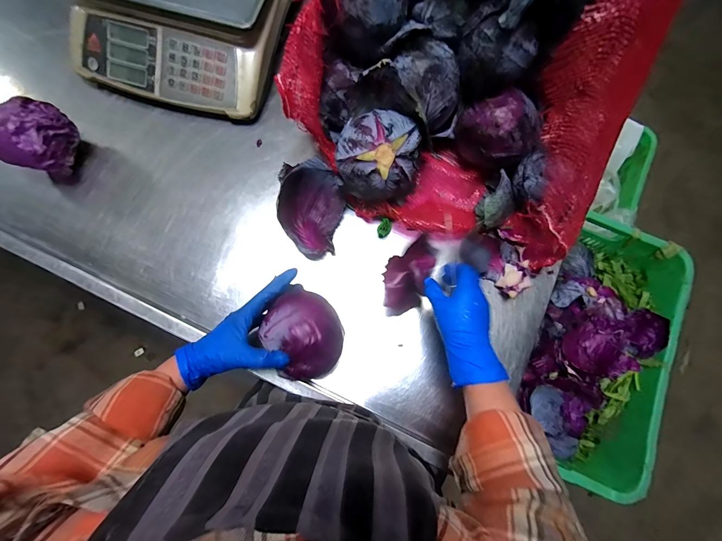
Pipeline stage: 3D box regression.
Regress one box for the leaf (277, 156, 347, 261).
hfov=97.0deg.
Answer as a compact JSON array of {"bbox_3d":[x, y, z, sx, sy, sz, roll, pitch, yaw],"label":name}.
[{"bbox_3d":[-0.076,-0.107,0.510,0.097,0.082,0.153,-2,78,-2],"label":"leaf"}]

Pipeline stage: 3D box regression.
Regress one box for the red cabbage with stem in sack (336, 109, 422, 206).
[{"bbox_3d":[0.032,-0.170,0.493,0.129,0.104,0.109,7,78,0],"label":"red cabbage with stem in sack"}]

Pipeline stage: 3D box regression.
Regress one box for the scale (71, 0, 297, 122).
[{"bbox_3d":[-0.301,-0.484,0.574,0.355,0.109,0.375,15,78,2],"label":"scale"}]

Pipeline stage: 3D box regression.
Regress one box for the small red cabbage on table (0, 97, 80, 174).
[{"bbox_3d":[-0.515,-0.211,0.513,0.088,0.098,0.101,6,78,0],"label":"small red cabbage on table"}]

